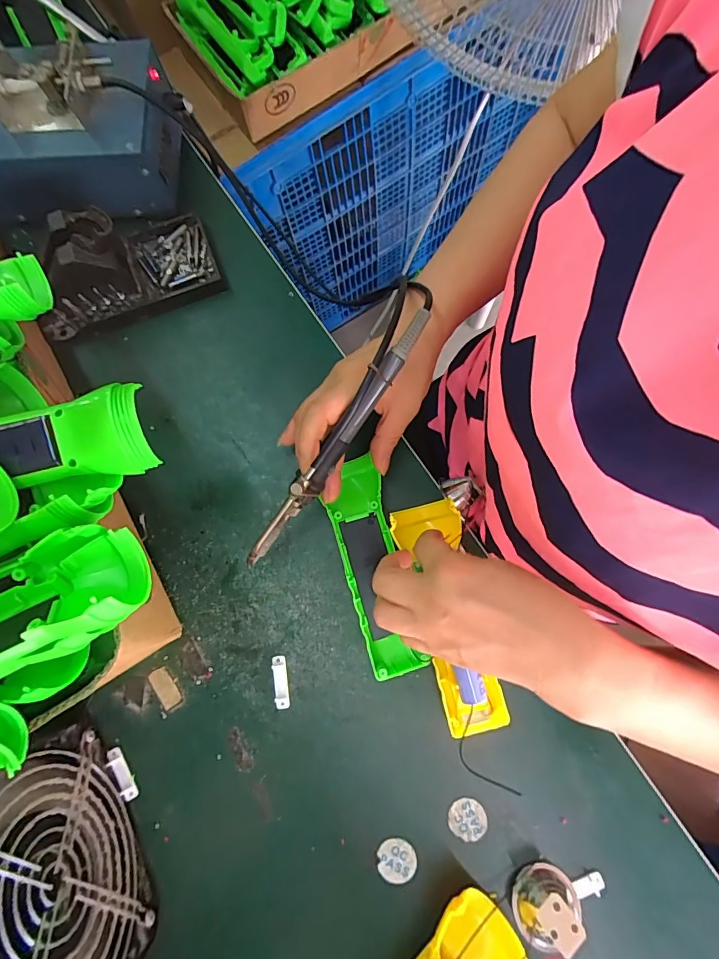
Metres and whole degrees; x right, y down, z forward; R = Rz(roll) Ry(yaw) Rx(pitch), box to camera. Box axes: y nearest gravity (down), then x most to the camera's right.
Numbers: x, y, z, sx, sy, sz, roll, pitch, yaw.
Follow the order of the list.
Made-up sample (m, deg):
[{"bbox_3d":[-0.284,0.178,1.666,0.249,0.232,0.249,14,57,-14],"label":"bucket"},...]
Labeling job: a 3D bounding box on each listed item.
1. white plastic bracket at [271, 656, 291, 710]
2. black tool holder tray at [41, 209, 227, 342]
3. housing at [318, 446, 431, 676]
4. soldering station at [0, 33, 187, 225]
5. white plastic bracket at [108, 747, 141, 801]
[{"bbox_3d":[-0.059,0.153,0.326,0.011,0.006,0.037,-7,79,0],"label":"white plastic bracket"},{"bbox_3d":[-0.201,-0.186,0.363,0.145,0.071,0.078,-20,79,-3],"label":"black tool holder tray"},{"bbox_3d":[0.008,0.062,0.328,0.045,0.024,0.162,-11,76,-1],"label":"housing"},{"bbox_3d":[-0.273,-0.304,0.348,0.216,0.121,0.108,-1,79,1],"label":"soldering station"},{"bbox_3d":[-0.174,0.216,0.317,0.010,0.006,0.038,-30,80,-5],"label":"white plastic bracket"}]

